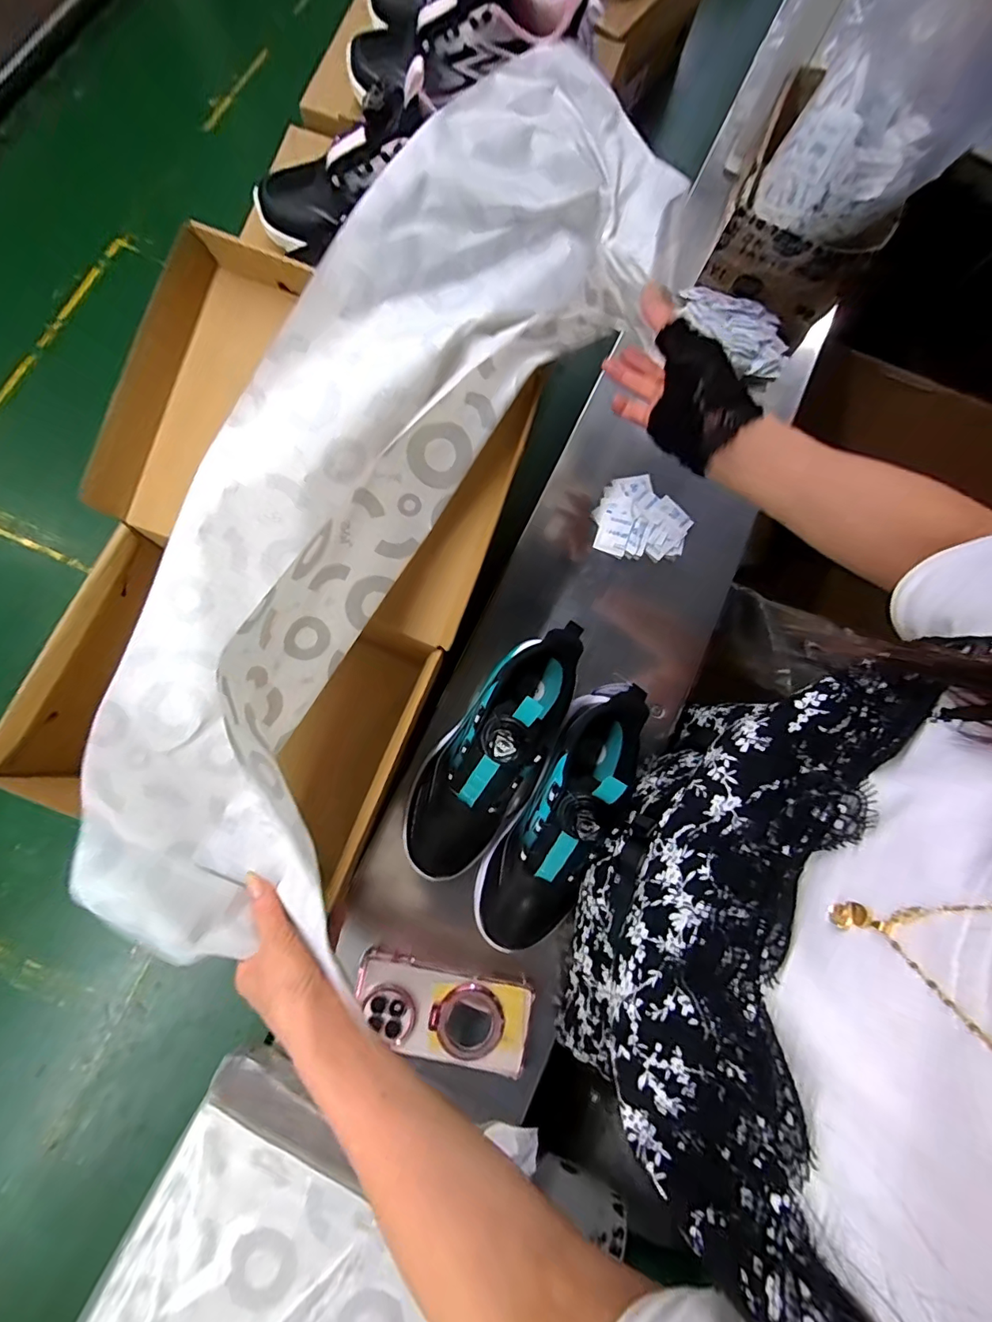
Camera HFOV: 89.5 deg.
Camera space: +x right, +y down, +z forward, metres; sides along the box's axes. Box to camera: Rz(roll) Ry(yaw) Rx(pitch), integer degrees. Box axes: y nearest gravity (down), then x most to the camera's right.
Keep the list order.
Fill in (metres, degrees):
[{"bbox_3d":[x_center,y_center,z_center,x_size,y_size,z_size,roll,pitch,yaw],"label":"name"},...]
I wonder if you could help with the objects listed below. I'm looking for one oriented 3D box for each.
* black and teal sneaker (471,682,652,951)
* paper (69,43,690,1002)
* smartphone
[{"bbox_3d":[0.064,0.141,0.445,0.084,0.114,0.255,28,92,4],"label":"black and teal sneaker"},{"bbox_3d":[-0.086,-0.145,0.376,0.218,0.114,0.712,28,87,4],"label":"paper"},{"bbox_3d":[-0.049,0.319,0.454,0.158,0.015,0.072,14,79,2],"label":"smartphone"}]

